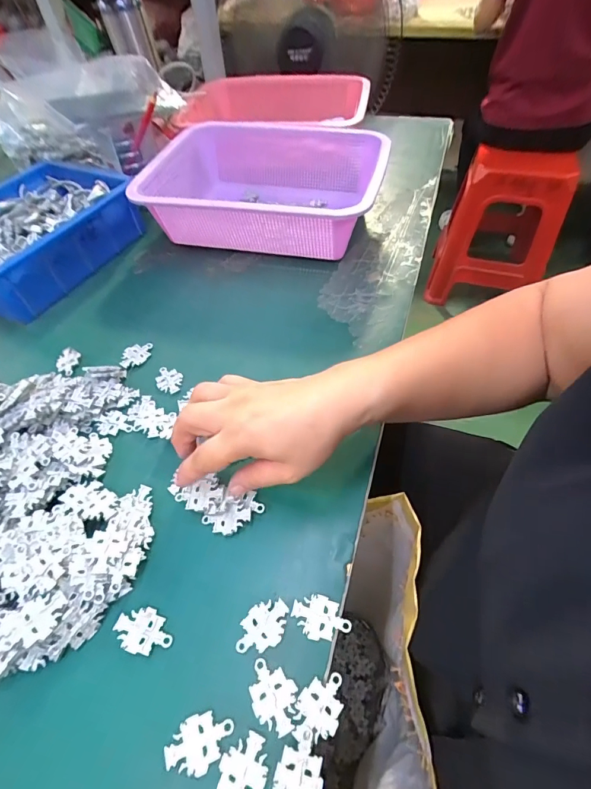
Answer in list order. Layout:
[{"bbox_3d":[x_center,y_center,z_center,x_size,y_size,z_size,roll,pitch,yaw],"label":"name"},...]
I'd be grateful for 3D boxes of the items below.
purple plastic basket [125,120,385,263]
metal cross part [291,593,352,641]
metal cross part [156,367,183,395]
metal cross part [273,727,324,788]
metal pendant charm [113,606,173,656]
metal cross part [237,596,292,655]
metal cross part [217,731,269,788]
[{"bbox_3d":[-0.054,-0.272,0.521,0.308,0.095,0.216,11,55,13],"label":"purple plastic basket"},{"bbox_3d":[0.017,0.144,0.249,0.038,0.004,0.025,10,54,12],"label":"metal cross part"},{"bbox_3d":[-0.127,-0.016,0.383,0.027,0.004,0.030,3,53,7],"label":"metal cross part"},{"bbox_3d":[0.002,0.203,0.205,0.025,0.004,0.037,11,55,12],"label":"metal cross part"},{"bbox_3d":[-0.099,0.155,0.251,0.038,0.005,0.025,9,54,11],"label":"metal pendant charm"},{"bbox_3d":[-0.020,0.150,0.248,0.038,0.005,0.024,-40,60,-23],"label":"metal cross part"},{"bbox_3d":[-0.029,0.206,0.206,0.025,0.004,0.037,10,54,12],"label":"metal cross part"}]

